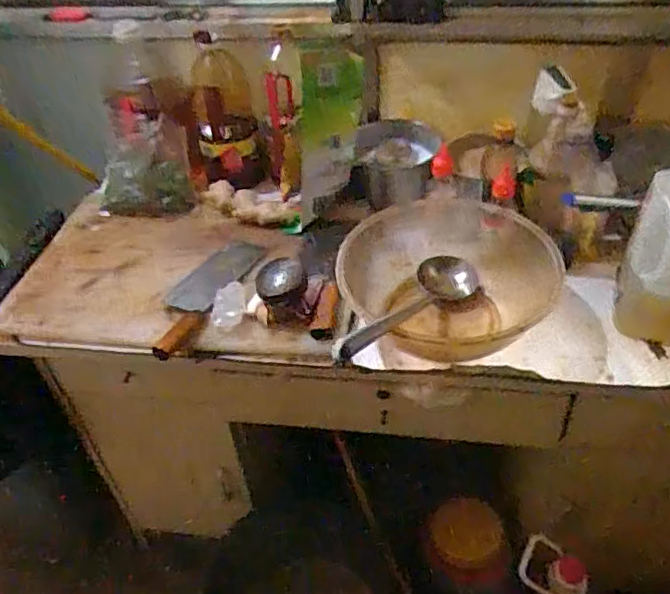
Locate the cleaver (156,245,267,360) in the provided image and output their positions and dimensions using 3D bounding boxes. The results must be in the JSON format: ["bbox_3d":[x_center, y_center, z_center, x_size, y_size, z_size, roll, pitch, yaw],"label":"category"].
[{"bbox_3d":[-0.200,-0.010,0.936,0.091,0.018,0.244,23,50,26],"label":"cleaver"}]

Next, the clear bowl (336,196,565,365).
[{"bbox_3d":[0.158,-0.029,0.875,0.270,0.091,0.295,-3,43,3],"label":"clear bowl"}]

